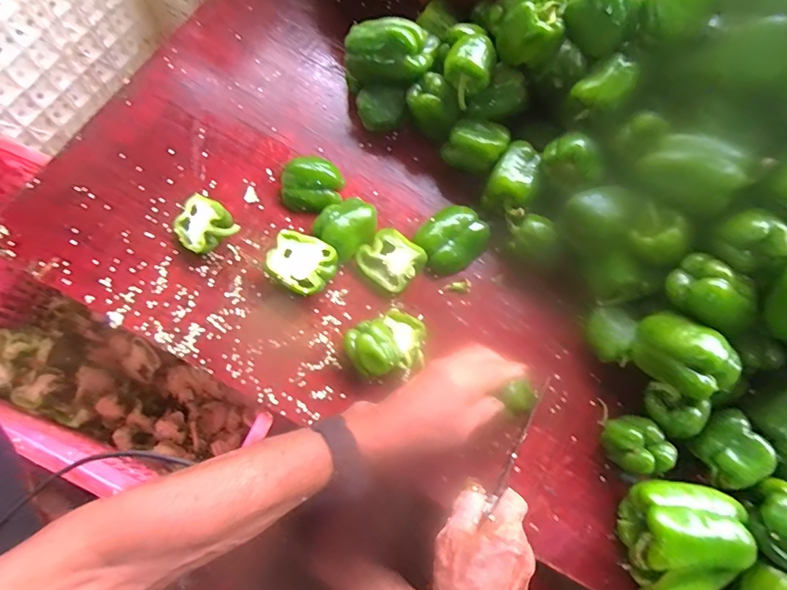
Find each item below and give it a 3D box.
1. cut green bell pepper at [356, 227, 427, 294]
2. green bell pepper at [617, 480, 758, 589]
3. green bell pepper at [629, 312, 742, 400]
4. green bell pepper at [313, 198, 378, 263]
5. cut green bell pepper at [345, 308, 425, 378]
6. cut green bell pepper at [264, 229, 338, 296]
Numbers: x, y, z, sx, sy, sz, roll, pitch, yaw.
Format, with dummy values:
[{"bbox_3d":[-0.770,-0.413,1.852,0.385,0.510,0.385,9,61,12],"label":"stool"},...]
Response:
[{"bbox_3d":[-0.005,-0.044,0.572,0.074,0.045,0.061,38,73,8],"label":"cut green bell pepper"},{"bbox_3d":[0.309,0.263,0.476,0.110,0.081,0.121,1,72,-4],"label":"green bell pepper"},{"bbox_3d":[0.299,0.064,0.474,0.060,0.069,0.091,-39,79,-15],"label":"green bell pepper"},{"bbox_3d":[-0.058,-0.087,0.584,0.067,0.045,0.080,44,74,10],"label":"green bell pepper"},{"bbox_3d":[-0.007,0.058,0.536,0.088,0.040,0.068,-23,75,-11],"label":"cut green bell pepper"},{"bbox_3d":[-0.113,-0.036,0.567,0.078,0.042,0.069,28,72,5],"label":"cut green bell pepper"}]

